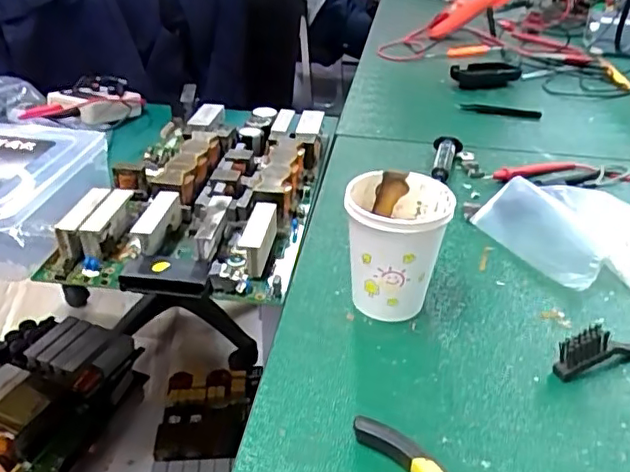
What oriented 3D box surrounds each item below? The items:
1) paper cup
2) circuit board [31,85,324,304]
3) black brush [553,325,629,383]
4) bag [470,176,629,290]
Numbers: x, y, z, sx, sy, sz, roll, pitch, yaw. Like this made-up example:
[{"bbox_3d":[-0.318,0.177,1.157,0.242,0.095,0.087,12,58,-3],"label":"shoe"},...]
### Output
[{"bbox_3d":[0.057,0.010,0.425,0.067,0.094,0.072,1,32,-1],"label":"paper cup"},{"bbox_3d":[-0.097,-0.064,0.589,0.190,0.039,0.375,5,32,5],"label":"circuit board"},{"bbox_3d":[0.234,0.065,0.399,0.162,0.033,0.014,-9,33,-16],"label":"black brush"},{"bbox_3d":[0.244,-0.002,0.508,0.139,0.031,0.171,-13,35,-22],"label":"bag"}]

